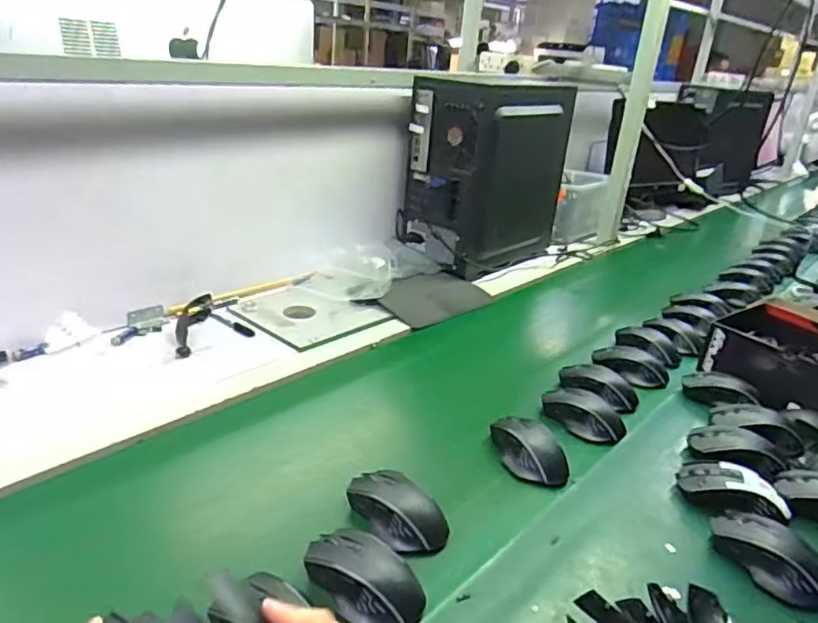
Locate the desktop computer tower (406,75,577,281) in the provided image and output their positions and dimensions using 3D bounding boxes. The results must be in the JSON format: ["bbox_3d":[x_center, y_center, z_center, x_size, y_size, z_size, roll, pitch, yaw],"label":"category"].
[{"bbox_3d":[0.169,-0.296,1.348,0.189,0.379,0.352,23,30,34],"label":"desktop computer tower"}]

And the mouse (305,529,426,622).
[{"bbox_3d":[-0.041,0.236,0.547,0.117,0.036,0.066,22,29,32],"label":"mouse"}]

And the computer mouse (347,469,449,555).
[{"bbox_3d":[-0.012,0.203,0.633,0.061,0.035,0.115,-18,34,-42],"label":"computer mouse"}]

